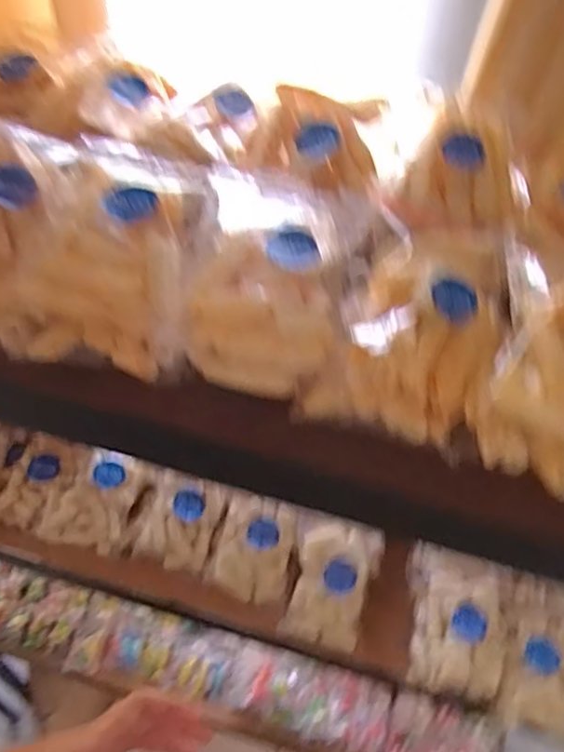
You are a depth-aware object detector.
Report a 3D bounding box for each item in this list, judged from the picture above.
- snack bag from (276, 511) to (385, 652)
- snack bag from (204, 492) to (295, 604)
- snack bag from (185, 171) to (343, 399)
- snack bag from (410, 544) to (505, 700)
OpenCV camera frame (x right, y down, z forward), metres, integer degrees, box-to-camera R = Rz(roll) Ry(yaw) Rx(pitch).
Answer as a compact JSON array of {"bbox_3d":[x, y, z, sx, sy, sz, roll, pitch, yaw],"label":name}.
[{"bbox_3d":[0.047,0.184,0.585,0.085,0.062,0.101,12,52,3],"label":"snack bag"},{"bbox_3d":[-0.025,0.154,0.594,0.073,0.035,0.088,12,89,4],"label":"snack bag"},{"bbox_3d":[-0.007,-0.058,0.376,0.079,0.057,0.132,7,52,0],"label":"snack bag"},{"bbox_3d":[0.155,0.219,0.576,0.076,0.051,0.117,7,52,0],"label":"snack bag"}]

